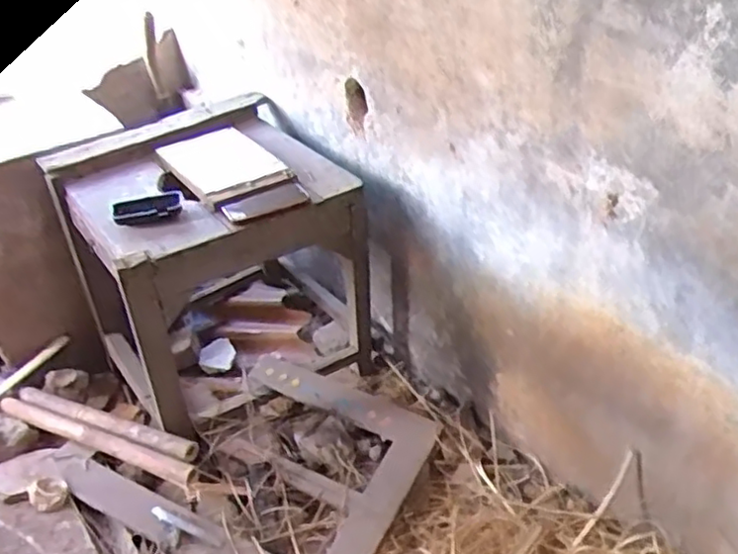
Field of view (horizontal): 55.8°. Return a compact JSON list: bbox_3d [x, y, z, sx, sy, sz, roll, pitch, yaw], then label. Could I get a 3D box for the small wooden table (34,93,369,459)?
[{"bbox_3d":[-0.285,-0.038,1.323,0.440,0.396,0.487,-26,39,-25],"label":"small wooden table"}]

